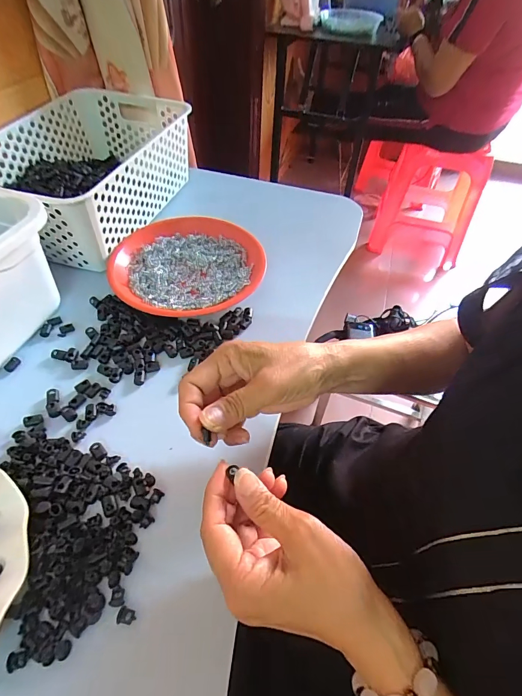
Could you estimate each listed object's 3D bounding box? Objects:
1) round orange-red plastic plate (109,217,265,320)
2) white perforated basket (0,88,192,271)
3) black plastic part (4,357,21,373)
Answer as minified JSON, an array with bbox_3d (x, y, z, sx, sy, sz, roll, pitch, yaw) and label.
[{"bbox_3d":[-0.097,-0.113,0.484,0.192,0.019,0.184,2,51,-2],"label":"round orange-red plastic plate"},{"bbox_3d":[-0.254,-0.263,0.530,0.201,0.097,0.311,18,49,8],"label":"white perforated basket"},{"bbox_3d":[-0.264,0.017,0.388,0.011,0.004,0.018,11,51,6],"label":"black plastic part"}]

